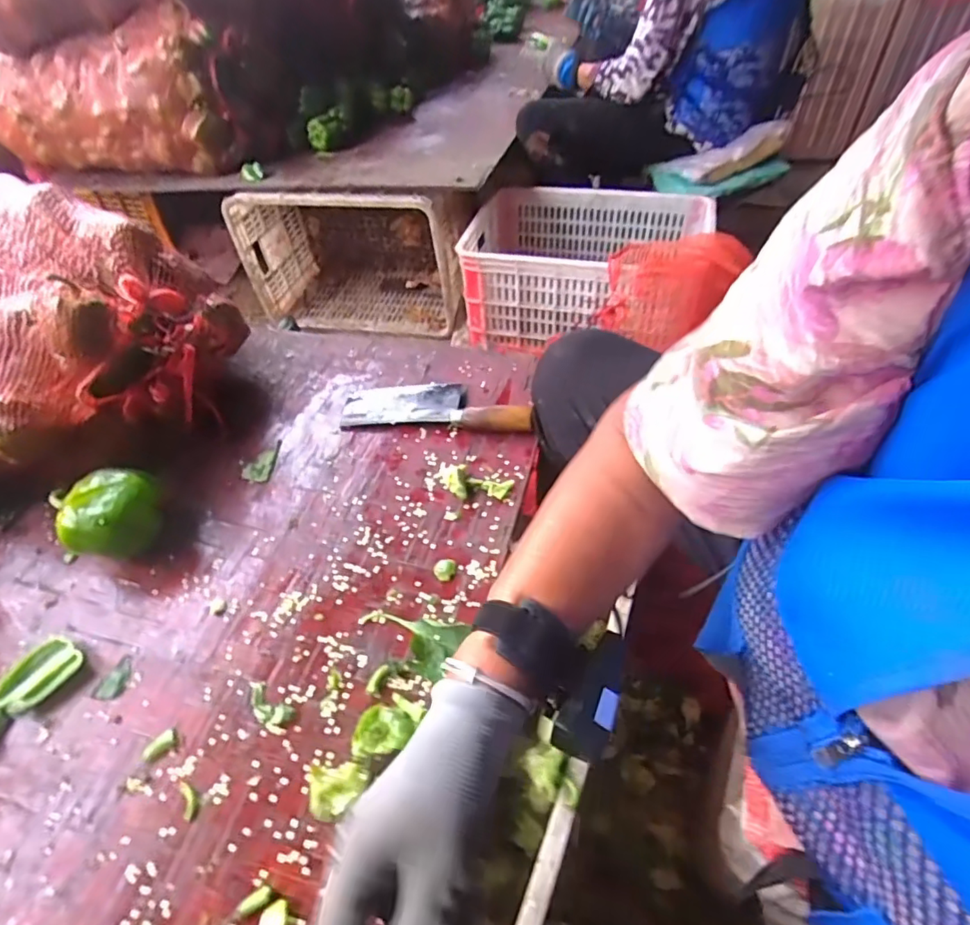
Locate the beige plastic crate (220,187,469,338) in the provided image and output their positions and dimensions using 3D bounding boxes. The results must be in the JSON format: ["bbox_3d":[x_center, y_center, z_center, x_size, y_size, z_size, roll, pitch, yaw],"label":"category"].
[{"bbox_3d":[-0.324,-0.574,1.412,0.548,0.353,0.295,5,49,9],"label":"beige plastic crate"}]

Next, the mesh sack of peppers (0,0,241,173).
[{"bbox_3d":[-0.938,-0.881,1.299,0.731,0.264,0.211,12,51,15],"label":"mesh sack of peppers"}]

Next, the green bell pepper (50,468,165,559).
[{"bbox_3d":[-0.385,0.057,0.564,0.089,0.084,0.092,-2,49,2],"label":"green bell pepper"}]

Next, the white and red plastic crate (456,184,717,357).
[{"bbox_3d":[0.235,-0.451,1.262,0.541,0.219,0.376,5,49,9],"label":"white and red plastic crate"}]

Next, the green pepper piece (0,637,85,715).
[{"bbox_3d":[-0.400,0.191,0.483,0.056,0.013,0.064,21,54,21],"label":"green pepper piece"}]

